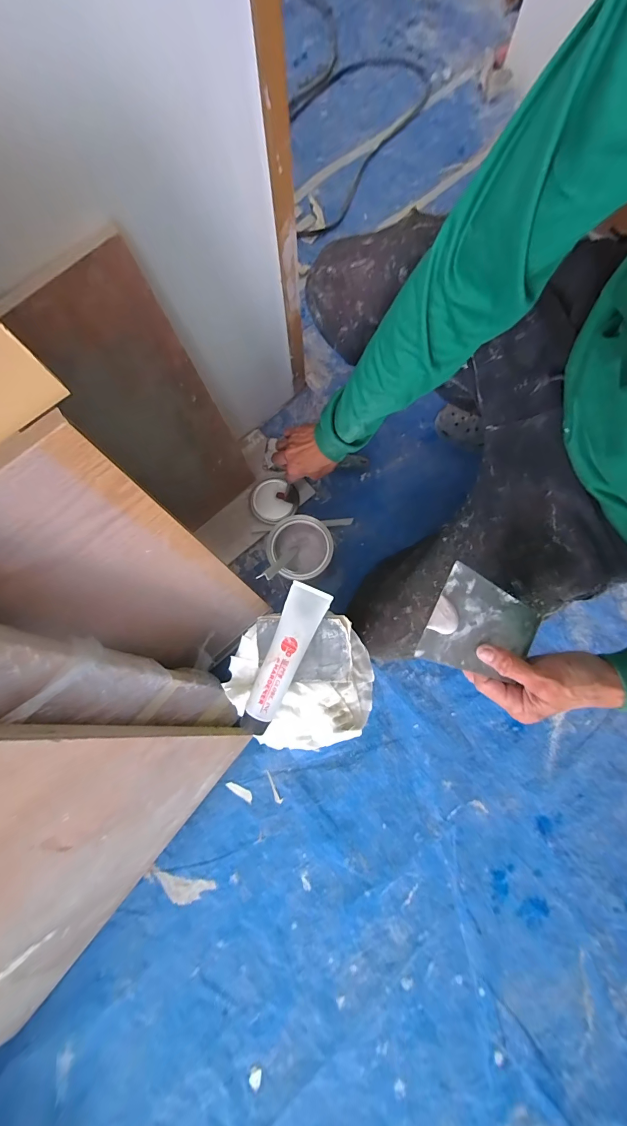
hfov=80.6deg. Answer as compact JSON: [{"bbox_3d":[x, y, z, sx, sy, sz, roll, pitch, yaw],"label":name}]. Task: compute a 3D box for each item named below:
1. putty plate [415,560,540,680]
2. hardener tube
[{"bbox_3d":[0.171,0.067,0.379,0.097,0.009,0.101,26,84,11],"label":"putty plate"},{"bbox_3d":[-0.036,0.110,0.425,0.046,0.025,0.175,24,80,6],"label":"hardener tube"}]

